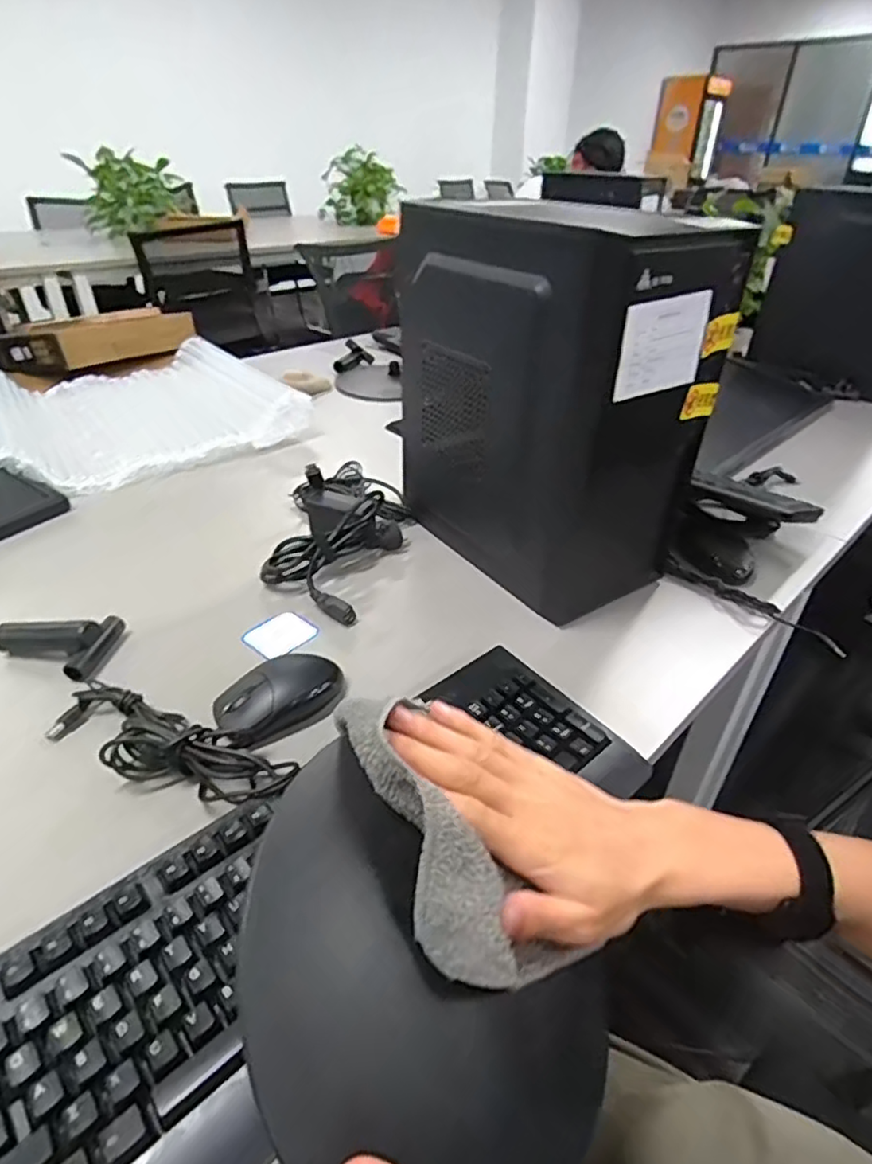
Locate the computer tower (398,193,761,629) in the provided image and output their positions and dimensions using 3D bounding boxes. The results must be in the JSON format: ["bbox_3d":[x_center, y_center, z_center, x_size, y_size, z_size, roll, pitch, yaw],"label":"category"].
[{"bbox_3d":[0.110,-0.178,0.647,0.166,0.361,0.283,-23,42,-31],"label":"computer tower"}]

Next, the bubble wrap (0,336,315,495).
[{"bbox_3d":[-0.574,-0.304,0.973,0.578,0.127,0.460,-24,44,-32],"label":"bubble wrap"}]

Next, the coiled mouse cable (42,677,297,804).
[{"bbox_3d":[-0.210,0.122,0.470,0.212,0.043,0.068,17,38,20],"label":"coiled mouse cable"}]

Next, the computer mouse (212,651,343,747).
[{"bbox_3d":[-0.127,0.098,0.516,0.108,0.039,0.057,-22,42,-30],"label":"computer mouse"}]

